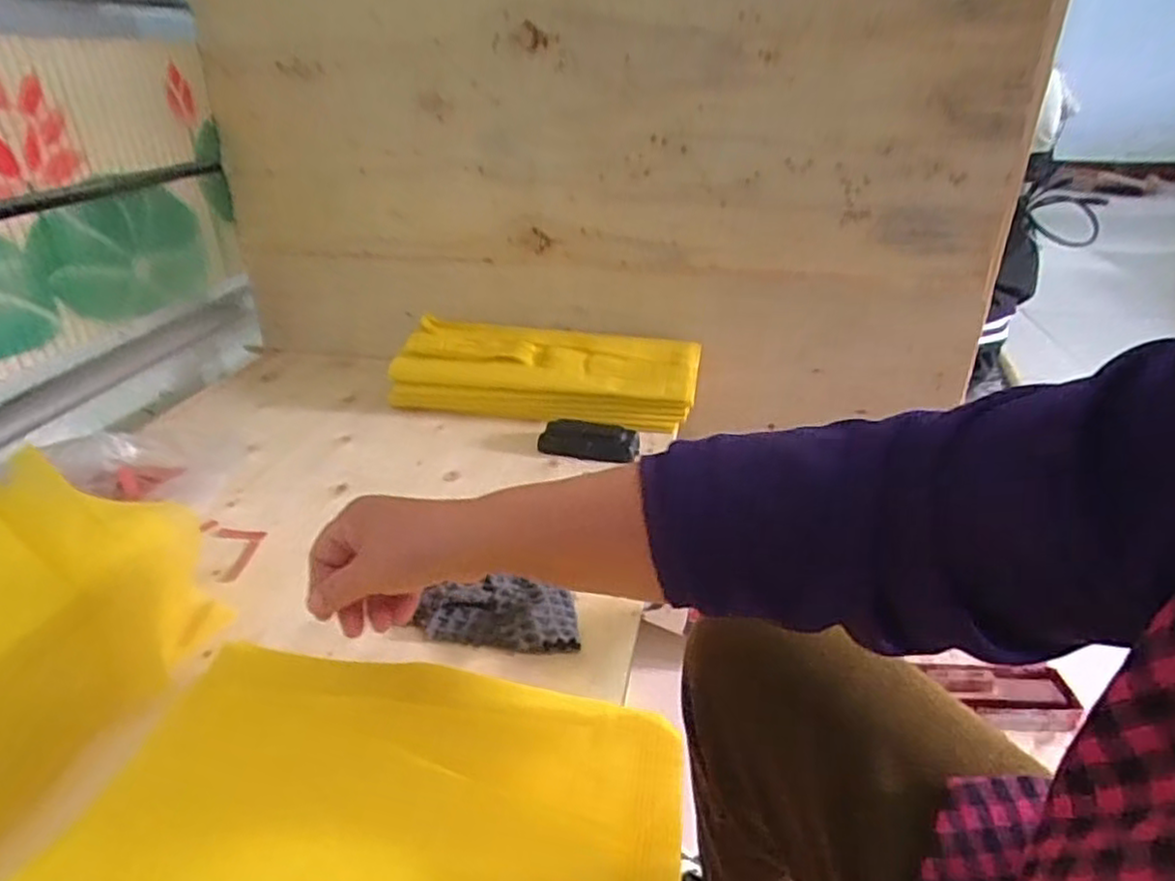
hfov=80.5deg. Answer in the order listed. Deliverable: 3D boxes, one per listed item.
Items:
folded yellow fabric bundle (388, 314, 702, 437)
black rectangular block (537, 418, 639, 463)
[{"bbox_3d":[-0.050,-0.082,0.885,0.374,0.081,0.132,4,29,8],"label":"folded yellow fabric bundle"},{"bbox_3d":[0.001,-0.001,0.778,0.111,0.026,0.048,6,29,11],"label":"black rectangular block"}]

